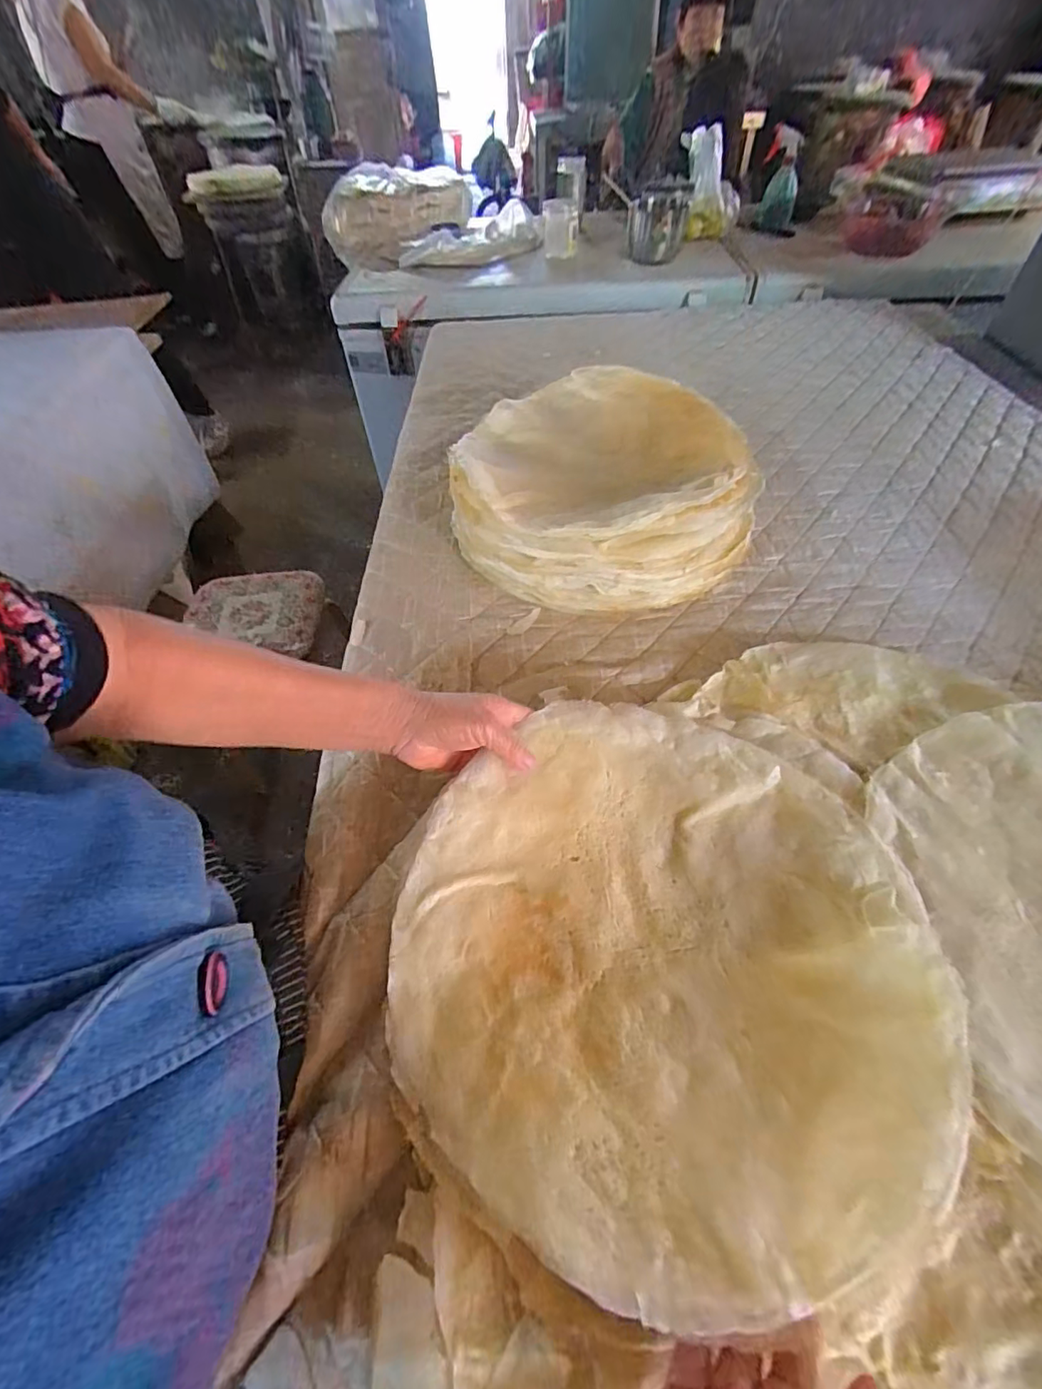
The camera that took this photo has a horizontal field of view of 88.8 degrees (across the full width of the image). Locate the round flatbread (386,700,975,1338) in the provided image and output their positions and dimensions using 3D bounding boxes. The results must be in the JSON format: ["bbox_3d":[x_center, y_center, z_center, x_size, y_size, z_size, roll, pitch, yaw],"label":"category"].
[{"bbox_3d":[0.097,0.163,0.373,0.334,0.048,0.353,-2,53,2],"label":"round flatbread"}]

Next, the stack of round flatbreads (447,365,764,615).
[{"bbox_3d":[0.101,-0.276,0.684,0.366,0.112,0.359,15,55,14],"label":"stack of round flatbreads"}]

